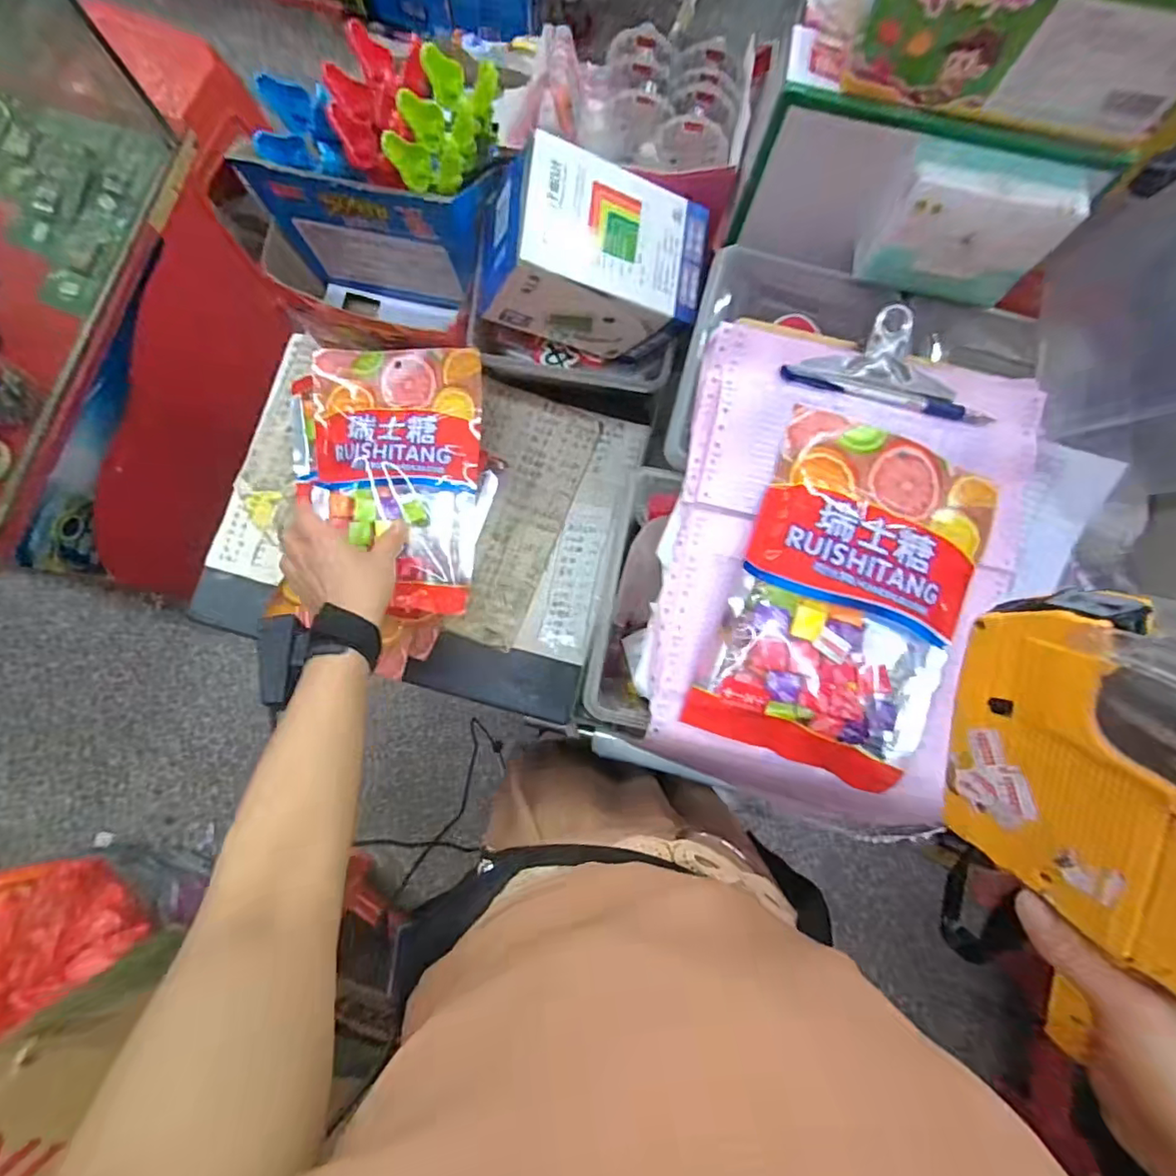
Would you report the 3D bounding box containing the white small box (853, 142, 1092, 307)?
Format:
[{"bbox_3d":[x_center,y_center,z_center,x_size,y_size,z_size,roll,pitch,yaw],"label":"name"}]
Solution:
[{"bbox_3d":[0.272,-0.257,0.413,0.121,0.094,0.039,9,82,-1],"label":"white small box"}]

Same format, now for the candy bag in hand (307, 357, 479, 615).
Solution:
[{"bbox_3d":[-0.190,-0.106,0.545,0.168,0.047,0.241,5,82,-2],"label":"candy bag in hand"}]

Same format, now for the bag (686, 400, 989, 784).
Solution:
[{"bbox_3d":[0.190,0.006,0.411,0.161,0.027,0.243,21,82,0],"label":"bag"}]

